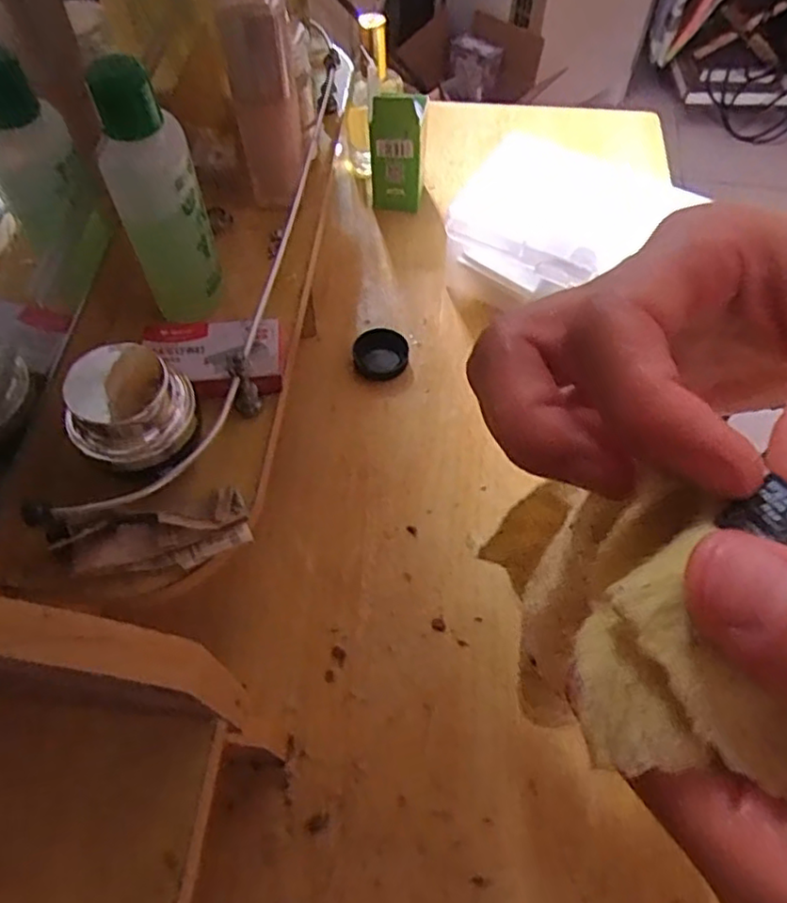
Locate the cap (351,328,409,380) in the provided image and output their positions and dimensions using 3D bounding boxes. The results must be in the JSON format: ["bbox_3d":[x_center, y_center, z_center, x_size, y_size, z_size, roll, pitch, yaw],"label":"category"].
[{"bbox_3d":[-0.009,-0.071,0.465,0.039,0.011,0.037,0,60,0],"label":"cap"}]

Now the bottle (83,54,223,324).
[{"bbox_3d":[-0.109,-0.119,0.299,0.036,0.109,0.033,-13,61,-8],"label":"bottle"}]

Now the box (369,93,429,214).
[{"bbox_3d":[0.003,-0.236,0.513,0.041,0.098,0.024,1,60,0],"label":"box"}]

